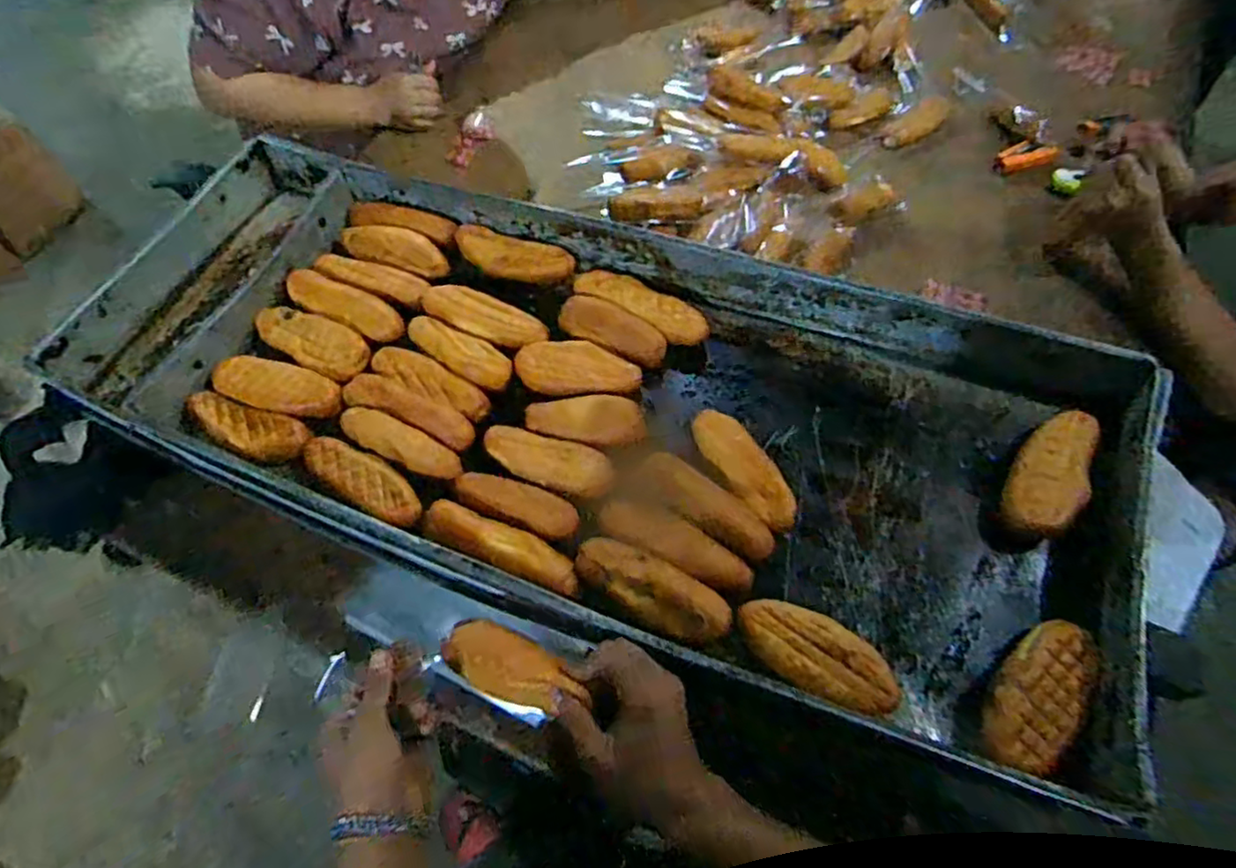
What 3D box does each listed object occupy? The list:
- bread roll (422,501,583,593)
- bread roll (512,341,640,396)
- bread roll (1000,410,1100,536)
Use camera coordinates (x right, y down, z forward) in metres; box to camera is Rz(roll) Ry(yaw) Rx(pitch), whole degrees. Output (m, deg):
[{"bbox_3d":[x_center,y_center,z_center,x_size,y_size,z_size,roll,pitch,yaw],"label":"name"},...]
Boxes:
[{"bbox_3d":[-0.098,0.090,0.543,0.139,0.028,0.034,22,63,12],"label":"bread roll"},{"bbox_3d":[-0.039,-0.061,0.646,0.121,0.028,0.045,5,61,3],"label":"bread roll"},{"bbox_3d":[0.358,0.031,0.554,0.050,0.031,0.114,34,66,17],"label":"bread roll"}]

